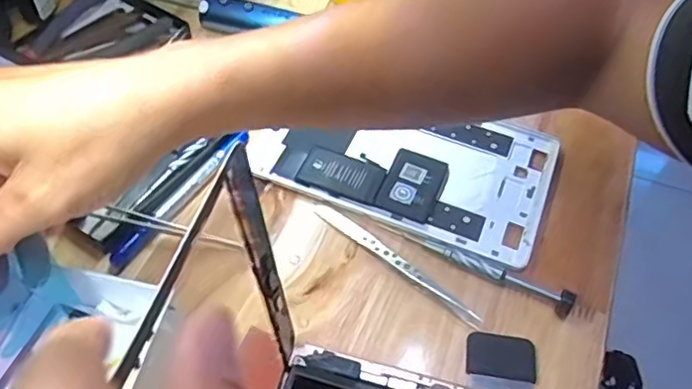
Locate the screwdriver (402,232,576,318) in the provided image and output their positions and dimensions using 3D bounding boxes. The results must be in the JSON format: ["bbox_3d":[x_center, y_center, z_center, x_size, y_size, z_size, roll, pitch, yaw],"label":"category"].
[{"bbox_3d":[0.088,0.046,0.382,0.109,0.013,0.010,24,57,14],"label":"screwdriver"}]

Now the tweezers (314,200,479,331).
[{"bbox_3d":[0.031,0.040,0.388,0.130,0.011,0.011,35,60,20],"label":"tweezers"}]

